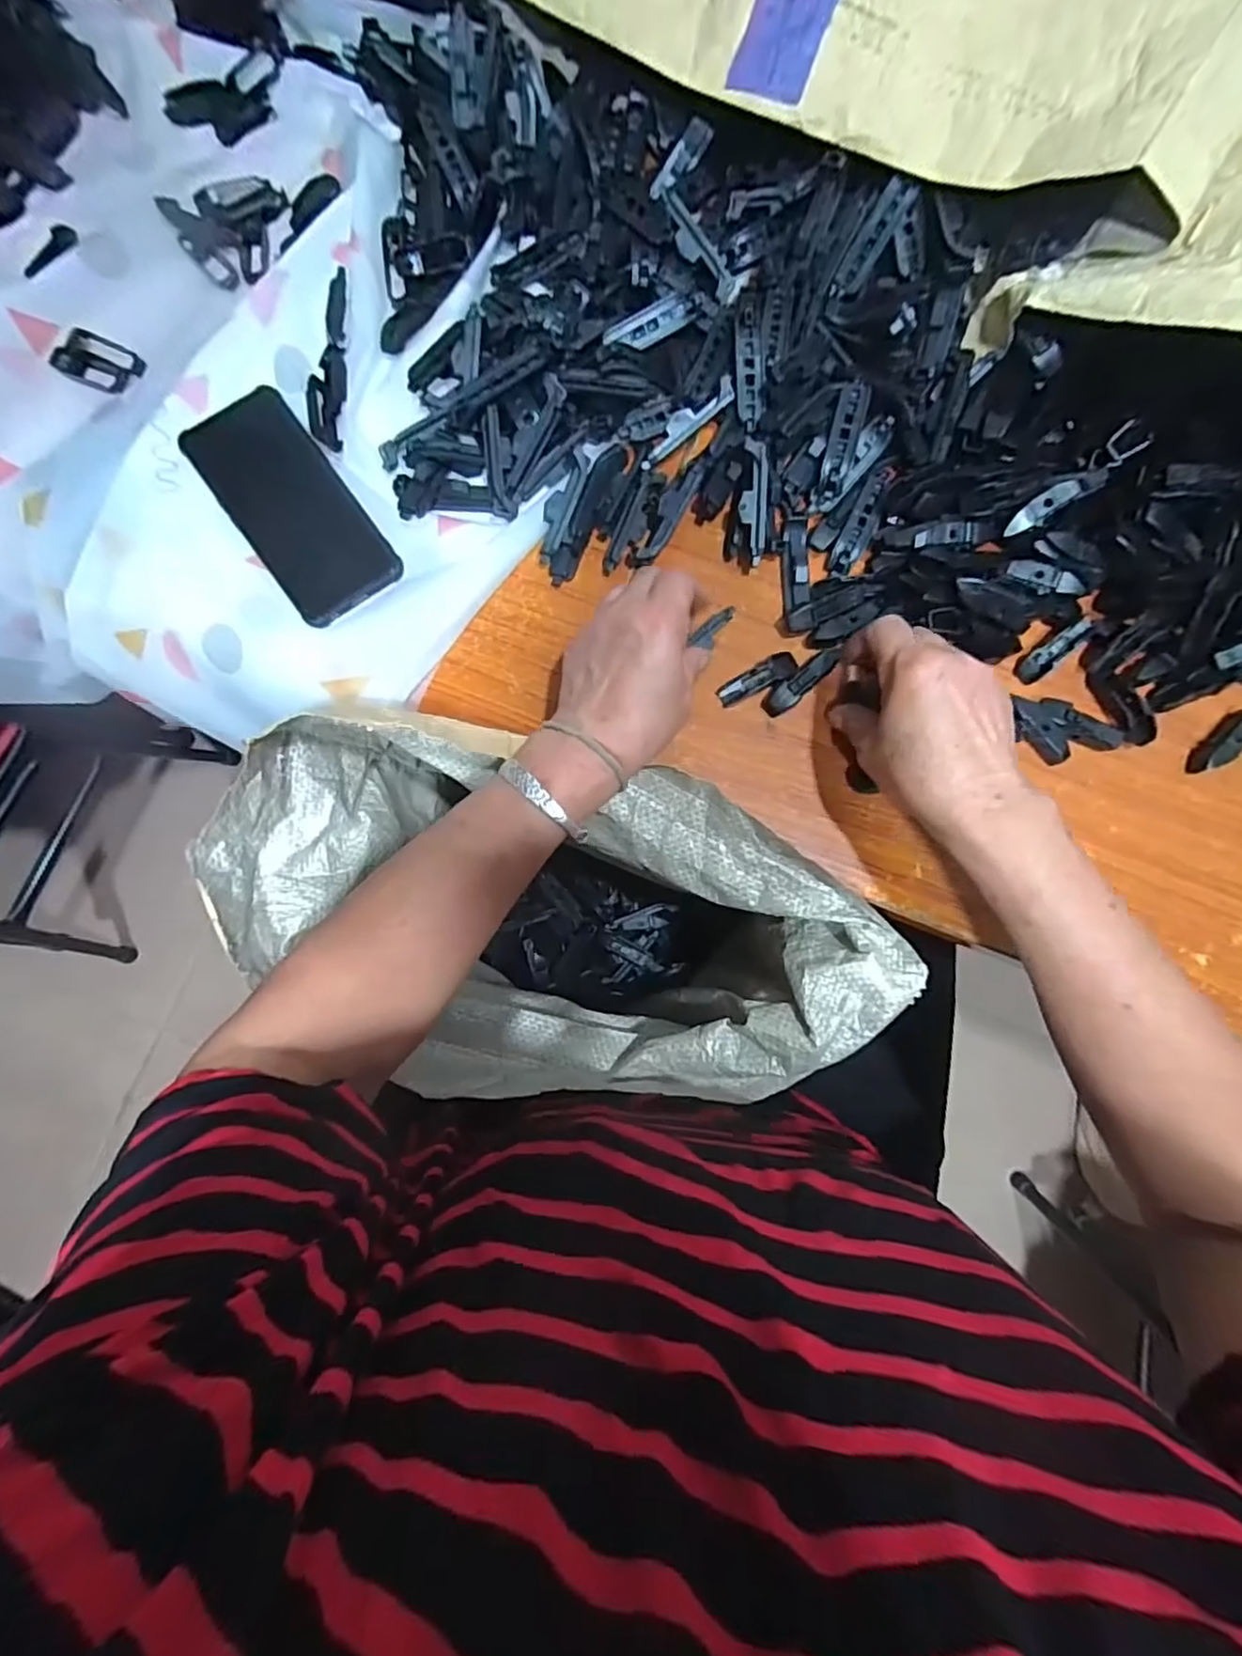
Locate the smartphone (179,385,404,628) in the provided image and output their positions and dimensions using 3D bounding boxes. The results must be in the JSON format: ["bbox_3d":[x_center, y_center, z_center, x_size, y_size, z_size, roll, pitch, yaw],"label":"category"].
[{"bbox_3d":[-0.225,-0.221,0.428,0.075,0.014,0.158,-36,84,-3],"label":"smartphone"}]

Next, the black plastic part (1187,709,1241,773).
[{"bbox_3d":[0.389,-0.055,0.404,0.050,0.015,0.018,-41,85,-4],"label":"black plastic part"}]

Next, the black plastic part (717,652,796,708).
[{"bbox_3d":[0.091,-0.098,0.413,0.055,0.011,0.018,-30,84,-2],"label":"black plastic part"}]

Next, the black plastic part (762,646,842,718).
[{"bbox_3d":[0.120,-0.096,0.415,0.058,0.011,0.016,-41,85,-3],"label":"black plastic part"}]

